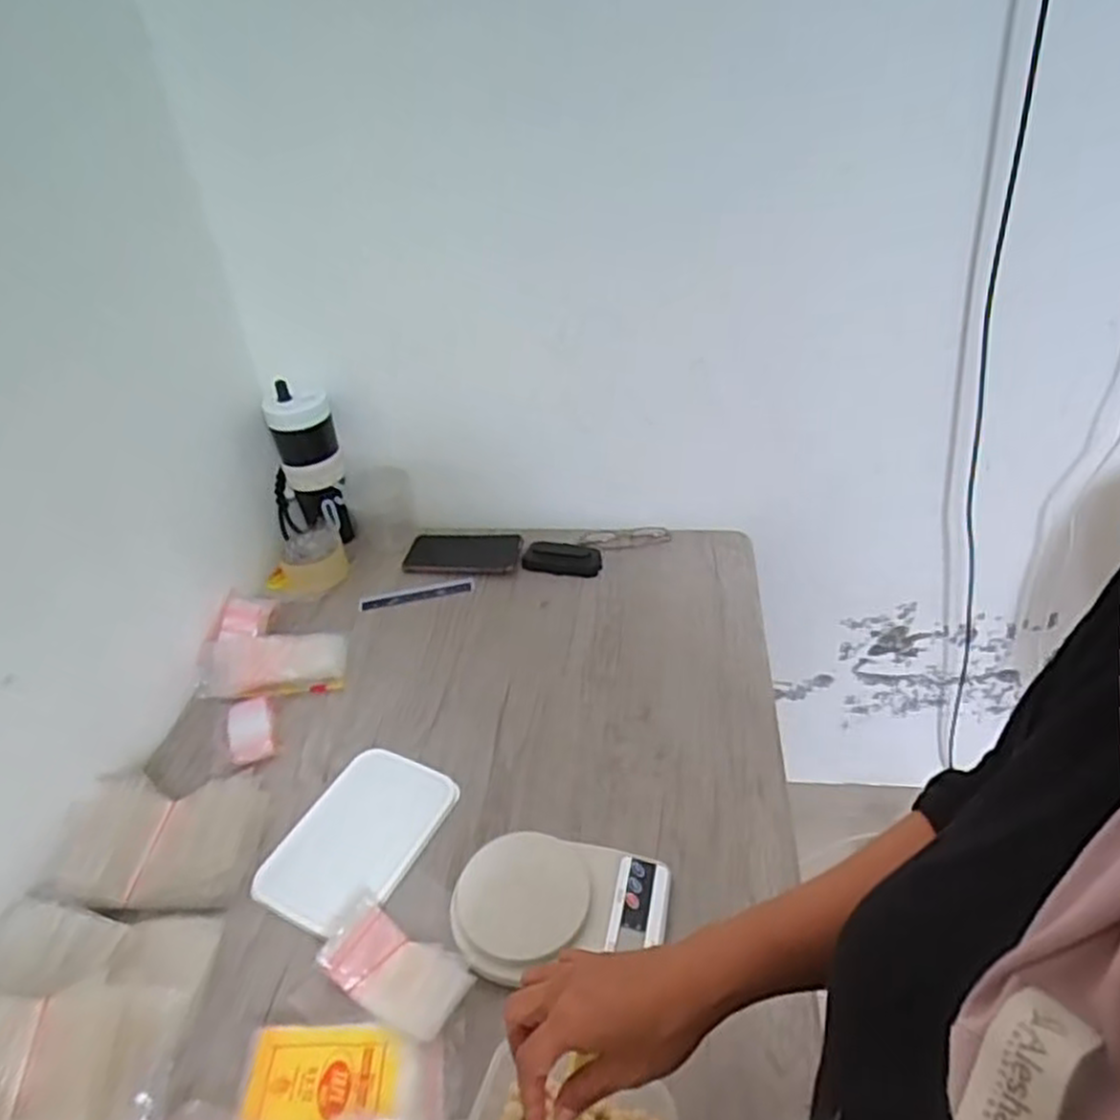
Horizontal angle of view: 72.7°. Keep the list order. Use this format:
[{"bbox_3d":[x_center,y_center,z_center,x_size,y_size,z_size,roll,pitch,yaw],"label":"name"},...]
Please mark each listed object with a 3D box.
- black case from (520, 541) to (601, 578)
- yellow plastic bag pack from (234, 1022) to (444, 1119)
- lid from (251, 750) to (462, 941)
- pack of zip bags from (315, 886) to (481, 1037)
[{"bbox_3d":[0.002,-0.003,1.052,0.109,0.017,0.054,5,39,13],"label":"black case"},{"bbox_3d":[-0.162,0.385,0.564,0.146,0.013,0.081,-3,37,3],"label":"yellow plastic bag pack"},{"bbox_3d":[-0.195,0.265,0.739,0.117,0.013,0.185,14,41,24],"label":"lid"},{"bbox_3d":[-0.135,0.334,0.622,0.124,0.023,0.064,19,44,28],"label":"pack of zip bags"}]

